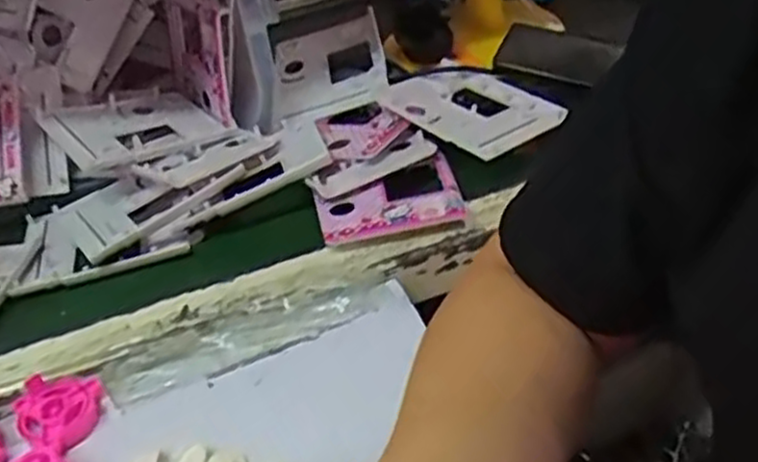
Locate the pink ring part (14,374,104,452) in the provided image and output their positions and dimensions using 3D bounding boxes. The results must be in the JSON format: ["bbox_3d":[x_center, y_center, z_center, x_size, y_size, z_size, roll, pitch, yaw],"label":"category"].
[{"bbox_3d":[-0.207,0.113,0.499,0.055,0.016,0.060,-30,41,-25],"label":"pink ring part"}]

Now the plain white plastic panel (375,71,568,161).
[{"bbox_3d":[0.079,-0.112,0.687,0.122,0.012,0.140,-25,45,-36],"label":"plain white plastic panel"}]

